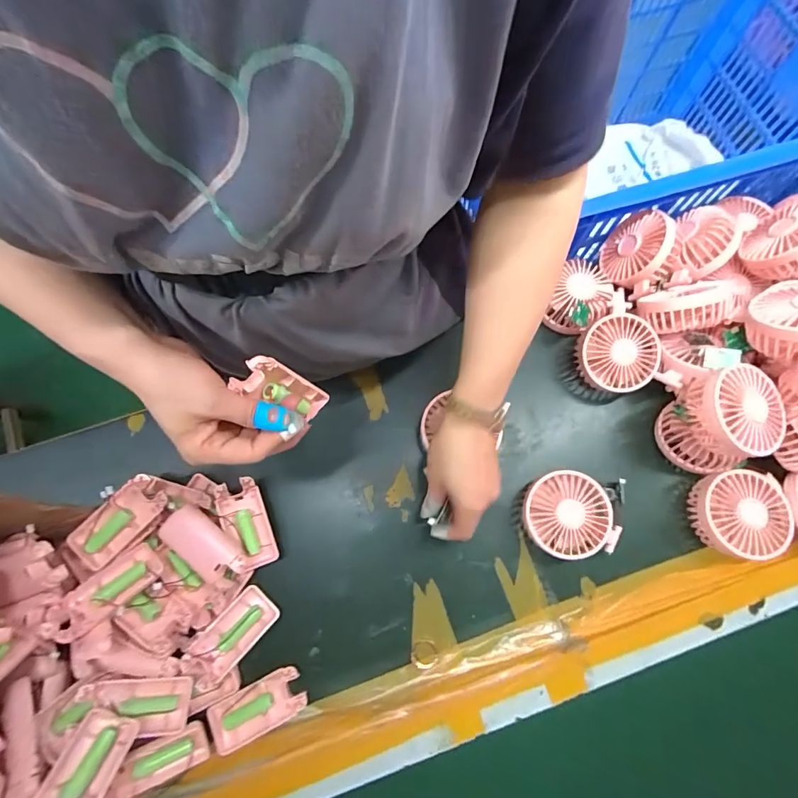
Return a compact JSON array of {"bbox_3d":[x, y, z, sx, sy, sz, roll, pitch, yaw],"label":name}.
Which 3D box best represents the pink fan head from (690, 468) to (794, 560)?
[{"bbox_3d":[0.365,0.118,0.438,0.080,0.044,0.094,30,77,9],"label":"pink fan head"}]

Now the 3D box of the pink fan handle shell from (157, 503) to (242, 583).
[{"bbox_3d":[-0.206,0.149,0.422,0.081,0.022,0.039,38,78,11],"label":"pink fan handle shell"}]

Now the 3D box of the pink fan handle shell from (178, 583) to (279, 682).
[{"bbox_3d":[-0.175,0.247,0.425,0.048,0.014,0.093,45,65,3],"label":"pink fan handle shell"}]

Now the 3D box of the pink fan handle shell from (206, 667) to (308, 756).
[{"bbox_3d":[-0.146,0.315,0.414,0.097,0.012,0.046,-28,75,-7],"label":"pink fan handle shell"}]

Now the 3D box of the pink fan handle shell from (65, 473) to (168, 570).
[{"bbox_3d":[-0.287,0.126,0.415,0.045,0.018,0.090,47,71,-15],"label":"pink fan handle shell"}]

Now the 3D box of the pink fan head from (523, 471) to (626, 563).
[{"bbox_3d":[0.189,0.127,0.446,0.108,0.051,0.089,13,75,5],"label":"pink fan head"}]

